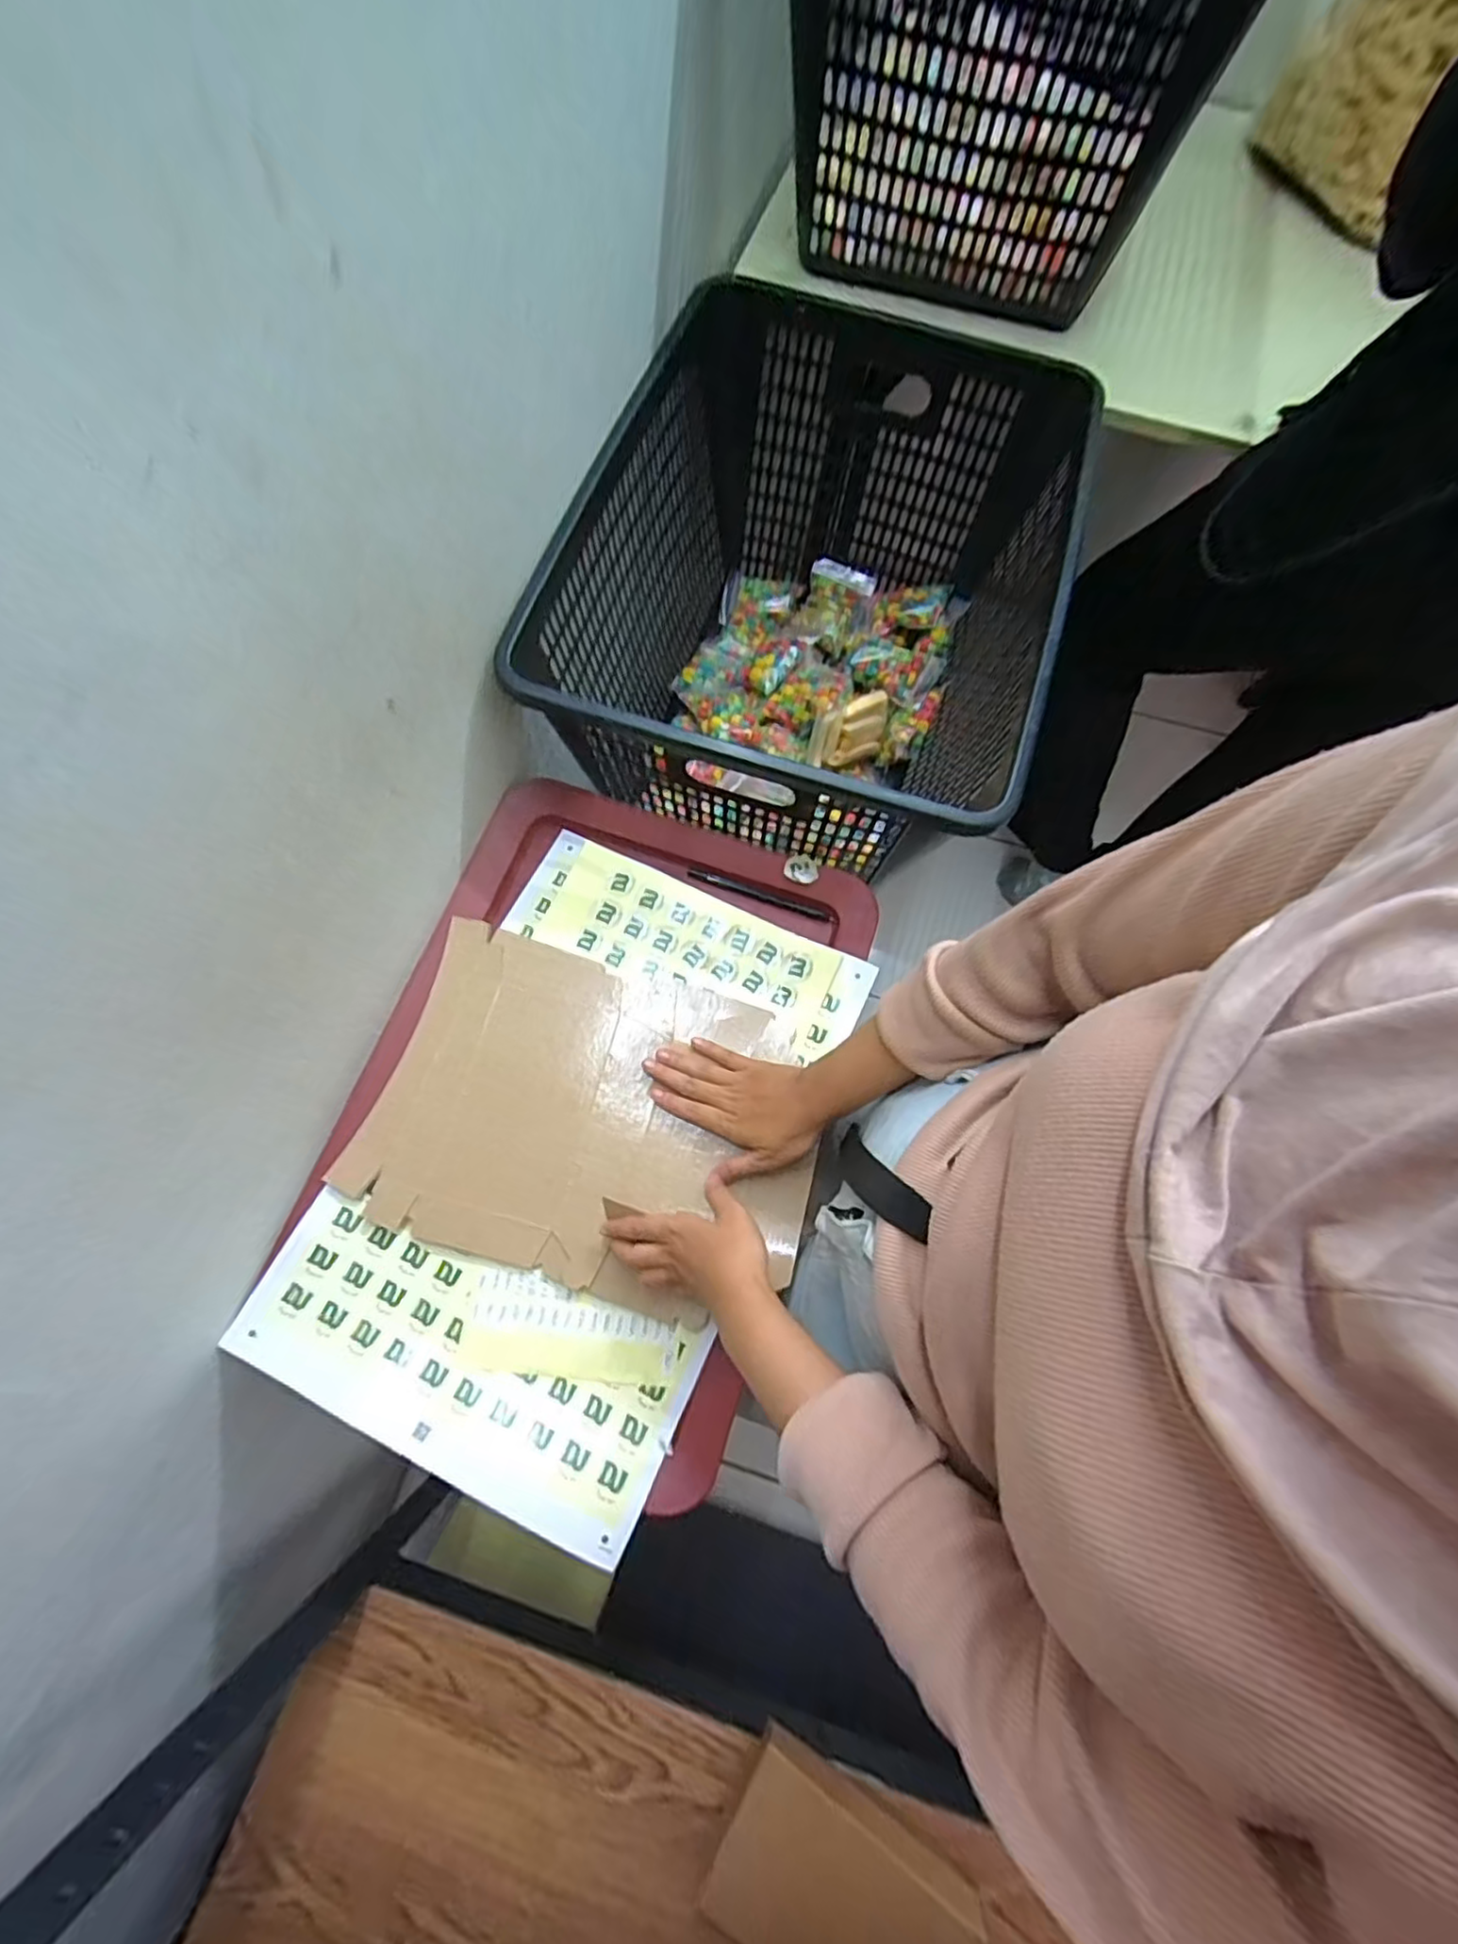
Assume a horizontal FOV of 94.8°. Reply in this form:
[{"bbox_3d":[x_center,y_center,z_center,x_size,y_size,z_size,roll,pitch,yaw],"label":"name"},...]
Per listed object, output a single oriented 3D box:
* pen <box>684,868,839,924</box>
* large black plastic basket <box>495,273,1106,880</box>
[{"bbox_3d":[0.030,-0.074,0.639,0.143,0.006,0.011,19,73,4],"label":"pen"},{"bbox_3d":[0.089,-0.372,0.744,0.442,0.308,0.568,17,73,4],"label":"large black plastic basket"}]

